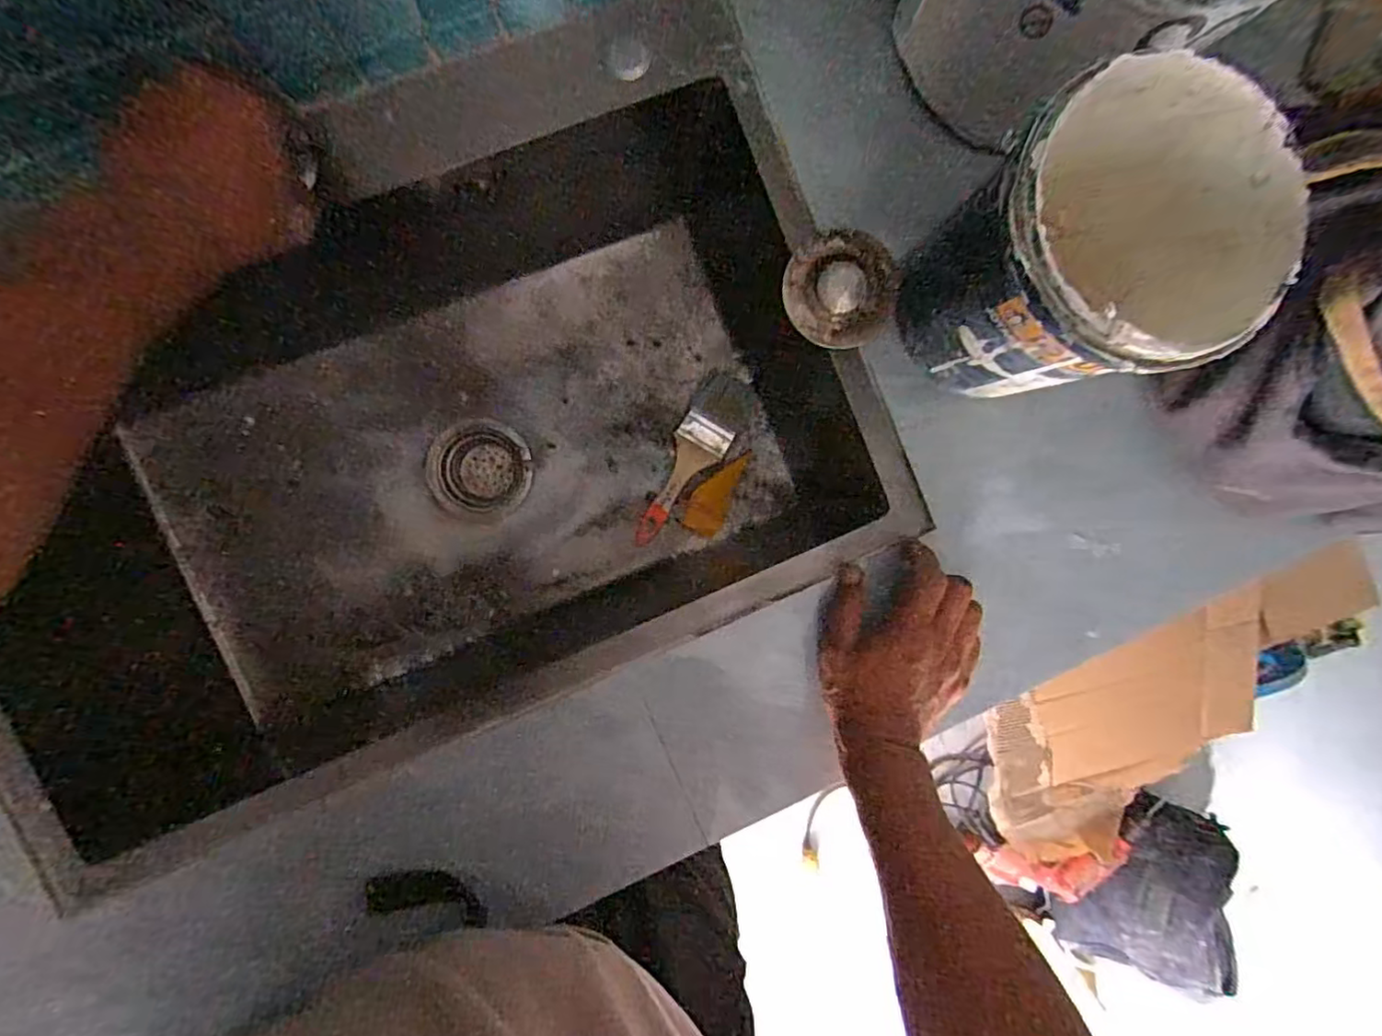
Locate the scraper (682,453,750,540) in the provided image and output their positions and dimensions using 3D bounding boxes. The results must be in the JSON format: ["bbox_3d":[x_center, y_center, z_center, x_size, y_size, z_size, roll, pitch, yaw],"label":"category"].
[{"bbox_3d":[0.028,-0.029,0.664,0.041,0.006,0.097,26,88,-7],"label":"scraper"}]

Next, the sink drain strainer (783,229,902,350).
[{"bbox_3d":[0.111,-0.168,0.457,0.079,0.015,0.083,-20,93,-6],"label":"sink drain strainer"}]

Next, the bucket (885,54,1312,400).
[{"bbox_3d":[0.231,-0.156,0.393,0.153,0.165,0.148,0,91,-7],"label":"bucket"}]

